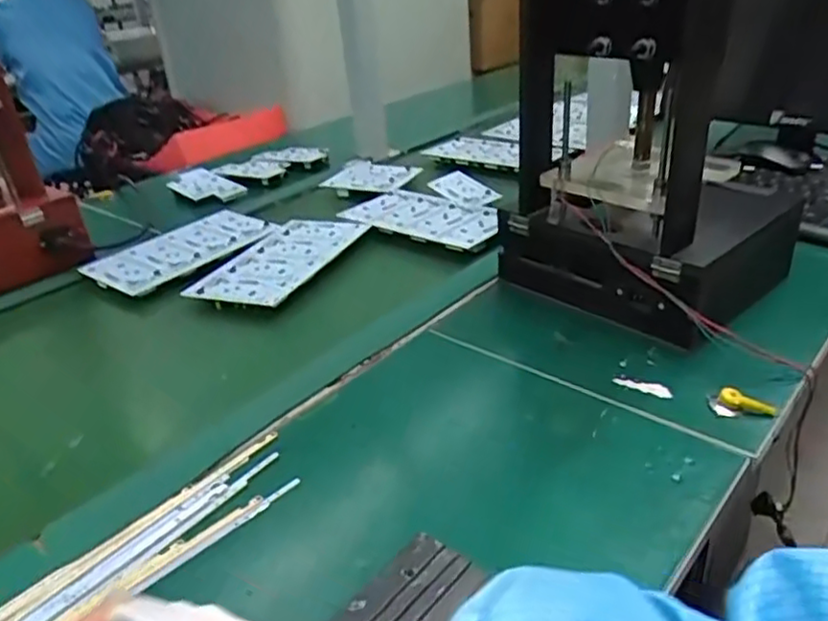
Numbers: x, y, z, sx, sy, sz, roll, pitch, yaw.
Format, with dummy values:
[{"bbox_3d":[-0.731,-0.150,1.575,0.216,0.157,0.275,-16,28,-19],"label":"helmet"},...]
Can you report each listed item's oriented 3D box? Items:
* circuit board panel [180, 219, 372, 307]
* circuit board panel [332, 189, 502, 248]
[{"bbox_3d":[-0.155,-0.062,0.775,0.121,0.008,0.211,11,37,27],"label":"circuit board panel"},{"bbox_3d":[0.015,-0.124,0.858,0.210,0.013,0.116,16,41,30],"label":"circuit board panel"}]

